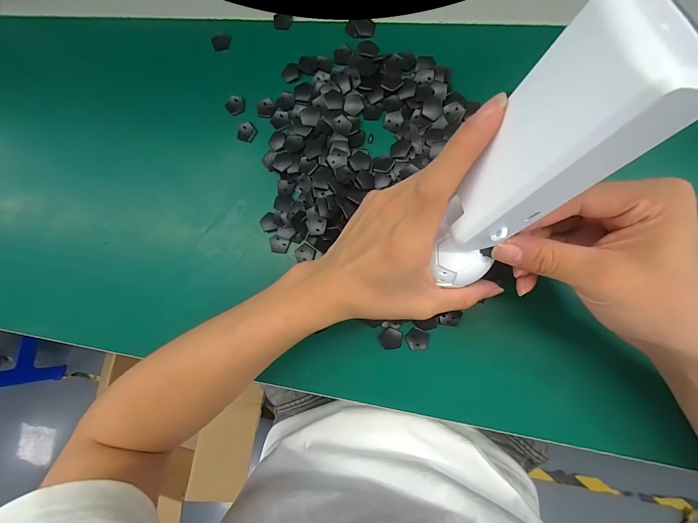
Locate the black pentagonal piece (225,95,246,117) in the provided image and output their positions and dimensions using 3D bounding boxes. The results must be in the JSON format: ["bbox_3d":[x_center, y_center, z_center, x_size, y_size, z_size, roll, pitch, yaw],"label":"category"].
[{"bbox_3d":[-0.111,-0.153,0.307,0.018,0.005,0.016,-36,83,2],"label":"black pentagonal piece"}]

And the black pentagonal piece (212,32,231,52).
[{"bbox_3d":[-0.129,-0.222,0.317,0.020,0.004,0.016,-6,85,6],"label":"black pentagonal piece"}]

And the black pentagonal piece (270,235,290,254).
[{"bbox_3d":[-0.066,-0.016,0.290,0.019,0.004,0.015,19,88,7],"label":"black pentagonal piece"}]

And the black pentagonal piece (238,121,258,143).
[{"bbox_3d":[-0.099,-0.125,0.303,0.017,0.004,0.019,35,90,8],"label":"black pentagonal piece"}]

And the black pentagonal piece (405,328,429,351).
[{"bbox_3d":[0.059,0.067,0.268,0.019,0.004,0.018,9,87,7],"label":"black pentagonal piece"}]

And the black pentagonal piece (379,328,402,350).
[{"bbox_3d":[0.037,0.067,0.271,0.019,0.004,0.018,-25,83,4],"label":"black pentagonal piece"}]

